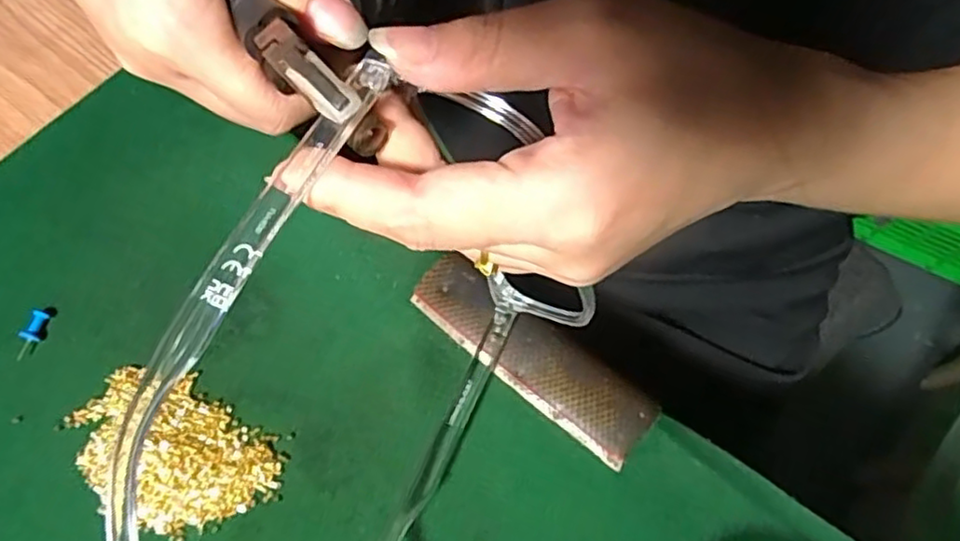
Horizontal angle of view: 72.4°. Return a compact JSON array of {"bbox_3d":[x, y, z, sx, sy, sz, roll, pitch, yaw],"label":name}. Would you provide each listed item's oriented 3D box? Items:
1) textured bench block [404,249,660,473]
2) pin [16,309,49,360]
[{"bbox_3d":[0.023,0.036,0.291,0.117,0.011,0.034,37,72,12],"label":"textured bench block"},{"bbox_3d":[-0.195,0.028,0.285,0.006,0.006,0.022,16,69,4],"label":"pin"}]

